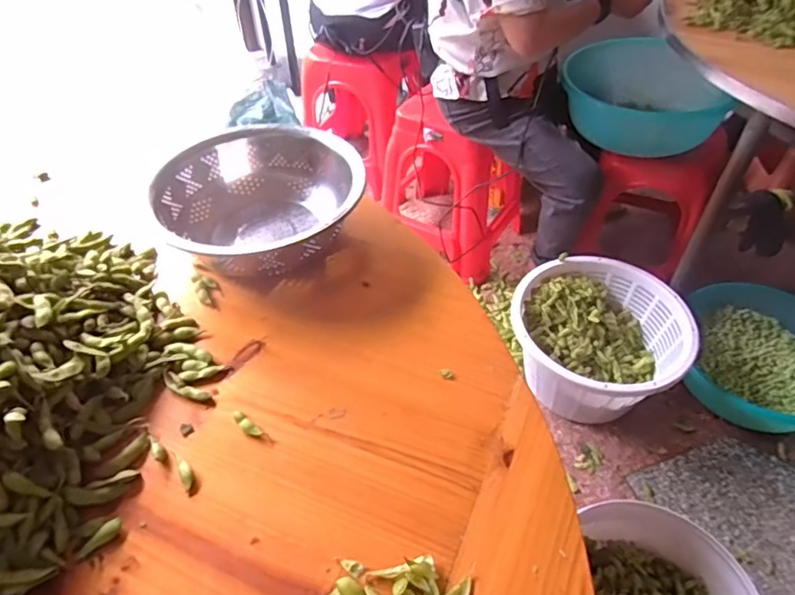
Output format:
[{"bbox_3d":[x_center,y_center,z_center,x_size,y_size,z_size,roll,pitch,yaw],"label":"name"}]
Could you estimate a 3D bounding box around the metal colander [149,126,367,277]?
[{"bbox_3d":[-0.156,-0.108,0.642,0.204,0.103,0.186,25,52,23],"label":"metal colander"}]

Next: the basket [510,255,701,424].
[{"bbox_3d":[0.462,0.111,1.326,0.373,0.231,0.371,-1,47,1],"label":"basket"}]

